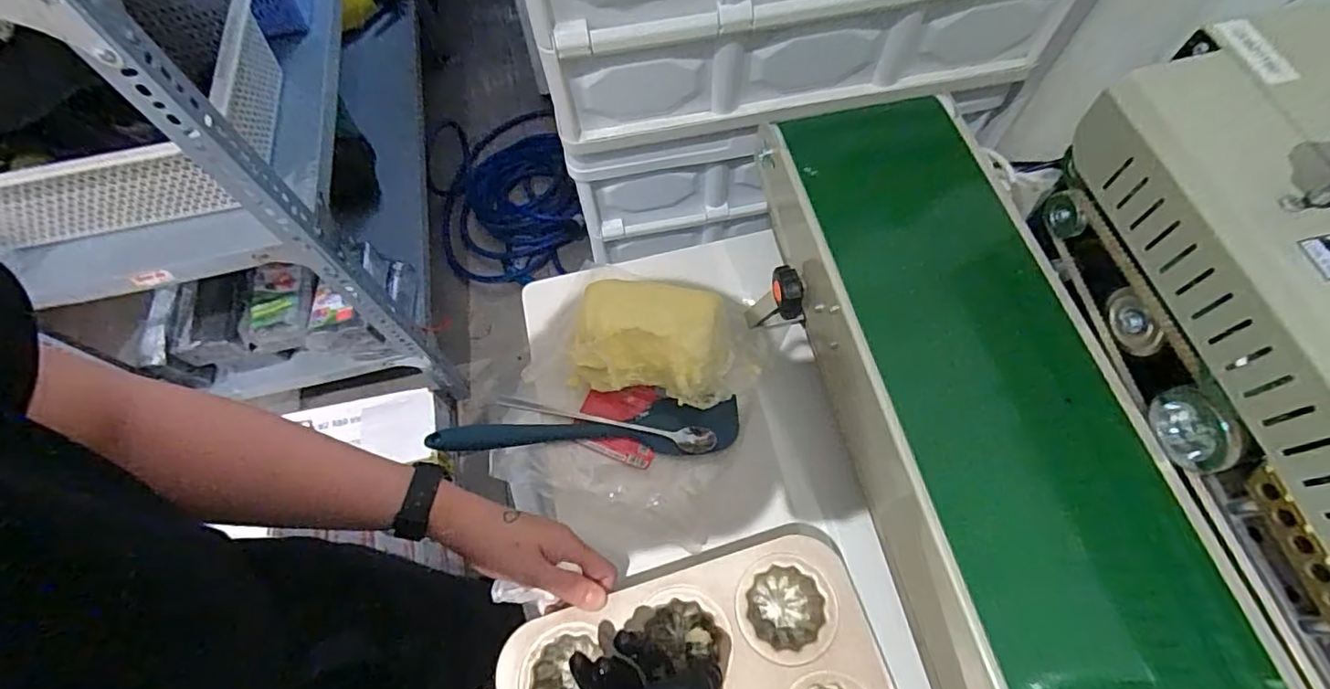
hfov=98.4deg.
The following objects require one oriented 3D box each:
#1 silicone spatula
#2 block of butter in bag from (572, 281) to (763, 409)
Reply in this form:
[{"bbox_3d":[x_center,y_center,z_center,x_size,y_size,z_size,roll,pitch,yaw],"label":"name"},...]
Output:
[{"bbox_3d":[-0.072,0.073,0.504,0.270,0.027,0.048,-1,66,1],"label":"silicone spatula"},{"bbox_3d":[0.005,0.000,0.518,0.171,0.074,0.109,4,66,4],"label":"block of butter in bag"}]

